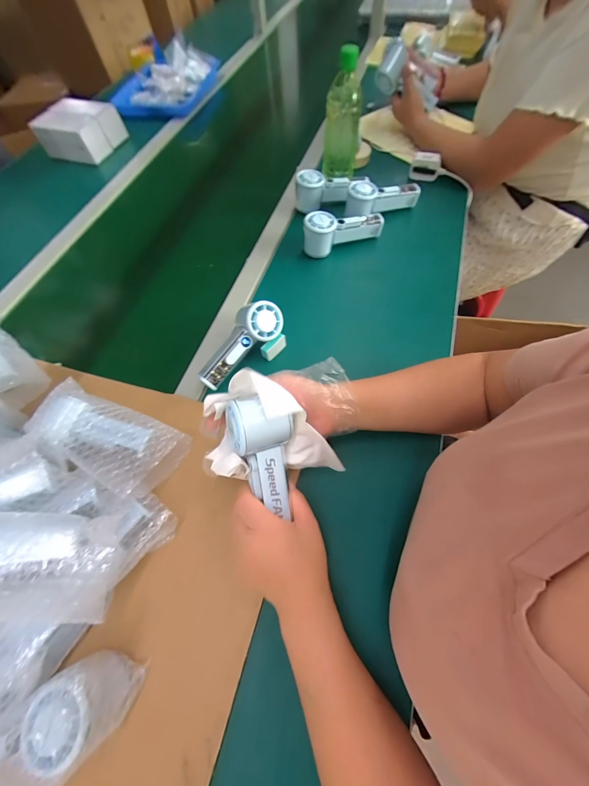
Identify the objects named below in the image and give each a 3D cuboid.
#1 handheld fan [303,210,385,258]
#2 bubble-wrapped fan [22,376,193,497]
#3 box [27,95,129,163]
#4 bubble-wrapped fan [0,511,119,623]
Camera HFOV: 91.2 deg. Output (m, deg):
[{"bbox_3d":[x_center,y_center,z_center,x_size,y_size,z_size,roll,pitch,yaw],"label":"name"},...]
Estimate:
[{"bbox_3d":[0.092,-0.310,0.542,0.152,0.065,0.049,-25,65,-8],"label":"handheld fan"},{"bbox_3d":[-0.240,0.057,0.374,0.203,0.071,0.093,19,67,13],"label":"bubble-wrapped fan"},{"bbox_3d":[-0.564,-0.700,0.766,0.152,0.074,0.170,17,66,12],"label":"box"},{"bbox_3d":[-0.259,0.146,0.250,0.189,0.053,0.083,15,64,-14],"label":"bubble-wrapped fan"}]

